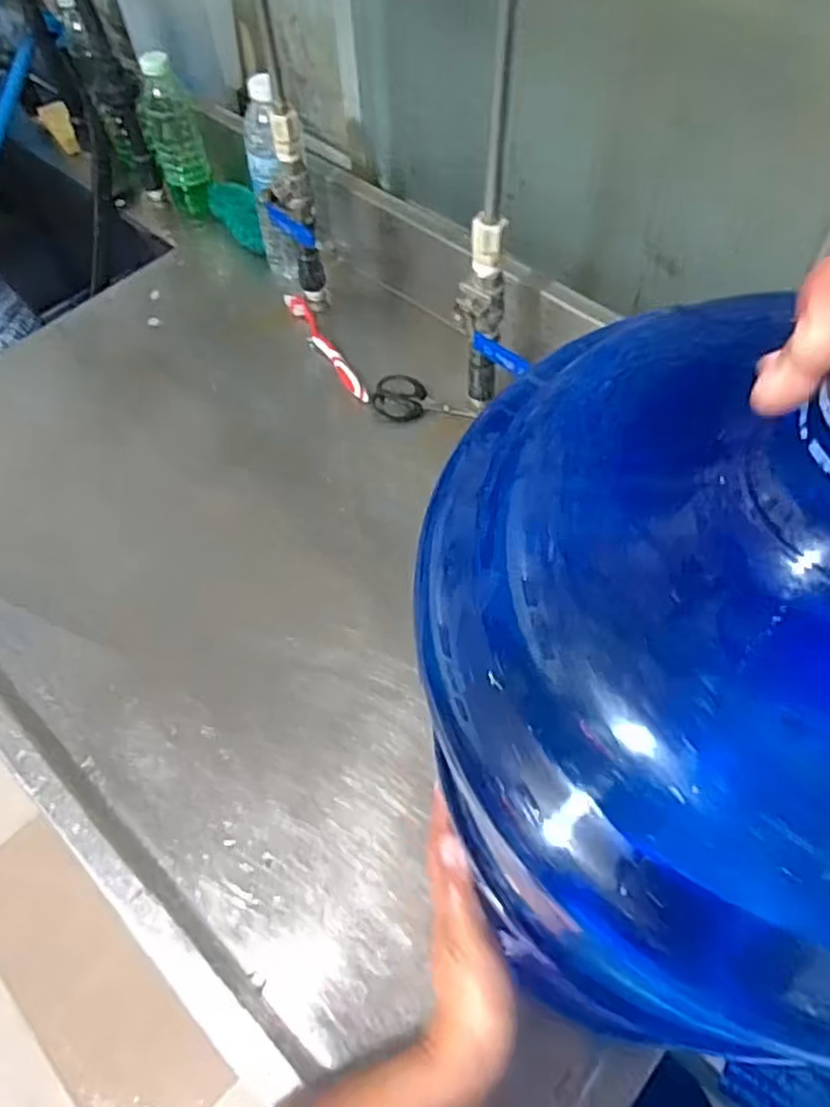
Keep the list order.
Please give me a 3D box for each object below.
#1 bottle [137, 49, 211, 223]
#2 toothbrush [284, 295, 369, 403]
[{"bbox_3d":[-0.286,-0.497,0.886,0.059,0.172,0.052,-19,59,-10],"label":"bottle"},{"bbox_3d":[-0.094,-0.223,0.789,0.025,0.022,0.186,-25,60,-14],"label":"toothbrush"}]

